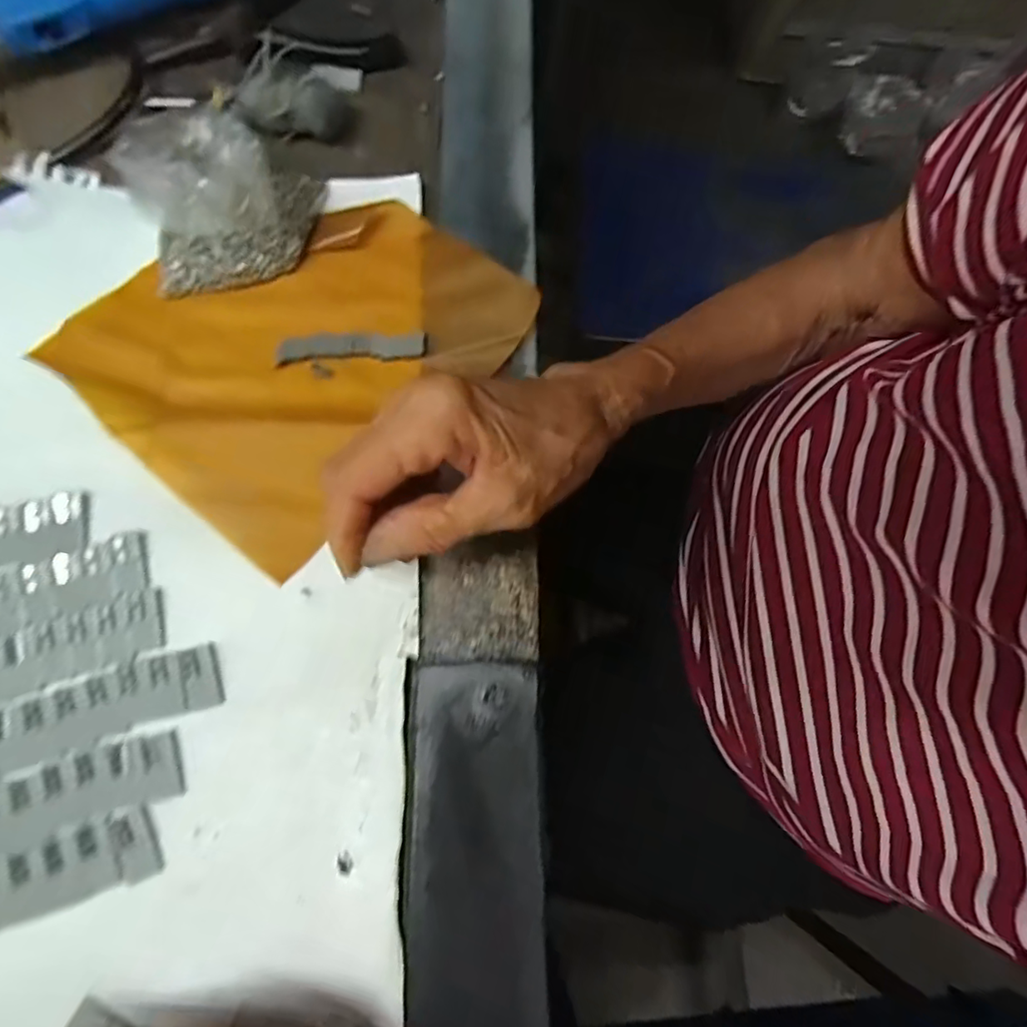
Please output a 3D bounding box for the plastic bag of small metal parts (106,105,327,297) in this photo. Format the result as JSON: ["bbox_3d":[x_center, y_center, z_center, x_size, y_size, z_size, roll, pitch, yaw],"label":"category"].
[{"bbox_3d":[-0.151,-0.169,0.295,0.088,0.048,0.083,-16,76,-6],"label":"plastic bag of small metal parts"}]

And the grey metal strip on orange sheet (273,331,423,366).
[{"bbox_3d":[-0.084,-0.087,0.298,0.076,0.005,0.017,-1,75,-2],"label":"grey metal strip on orange sheet"}]

